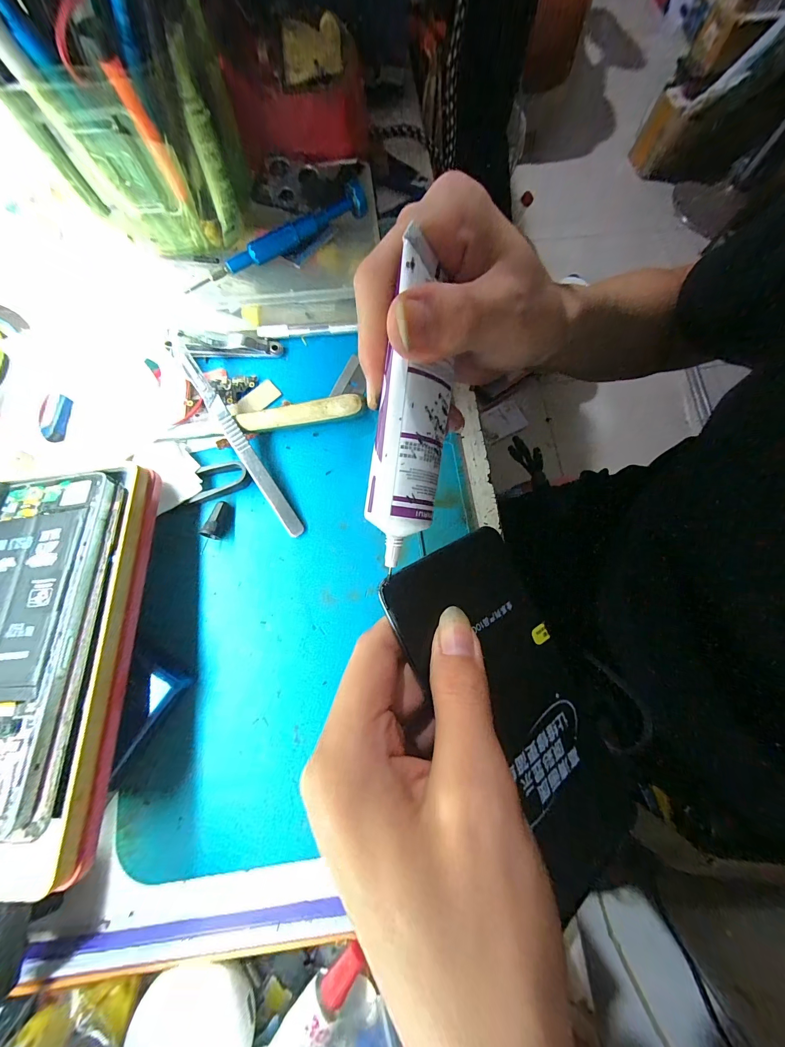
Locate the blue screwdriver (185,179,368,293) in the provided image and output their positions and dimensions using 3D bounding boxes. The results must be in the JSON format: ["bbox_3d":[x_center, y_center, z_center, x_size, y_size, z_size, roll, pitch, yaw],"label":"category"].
[{"bbox_3d":[-0.067,-0.169,0.199,0.117,0.011,0.018,-34,78,-9],"label":"blue screwdriver"}]

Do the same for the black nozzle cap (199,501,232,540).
[{"bbox_3d":[-0.100,-0.001,0.196,0.010,0.009,0.023,9,62,2],"label":"black nozzle cap"}]

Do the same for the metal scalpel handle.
[{"bbox_3d":[-0.094,-0.053,0.201,0.010,0.009,0.140,-33,78,-8],"label":"metal scalpel handle"}]

